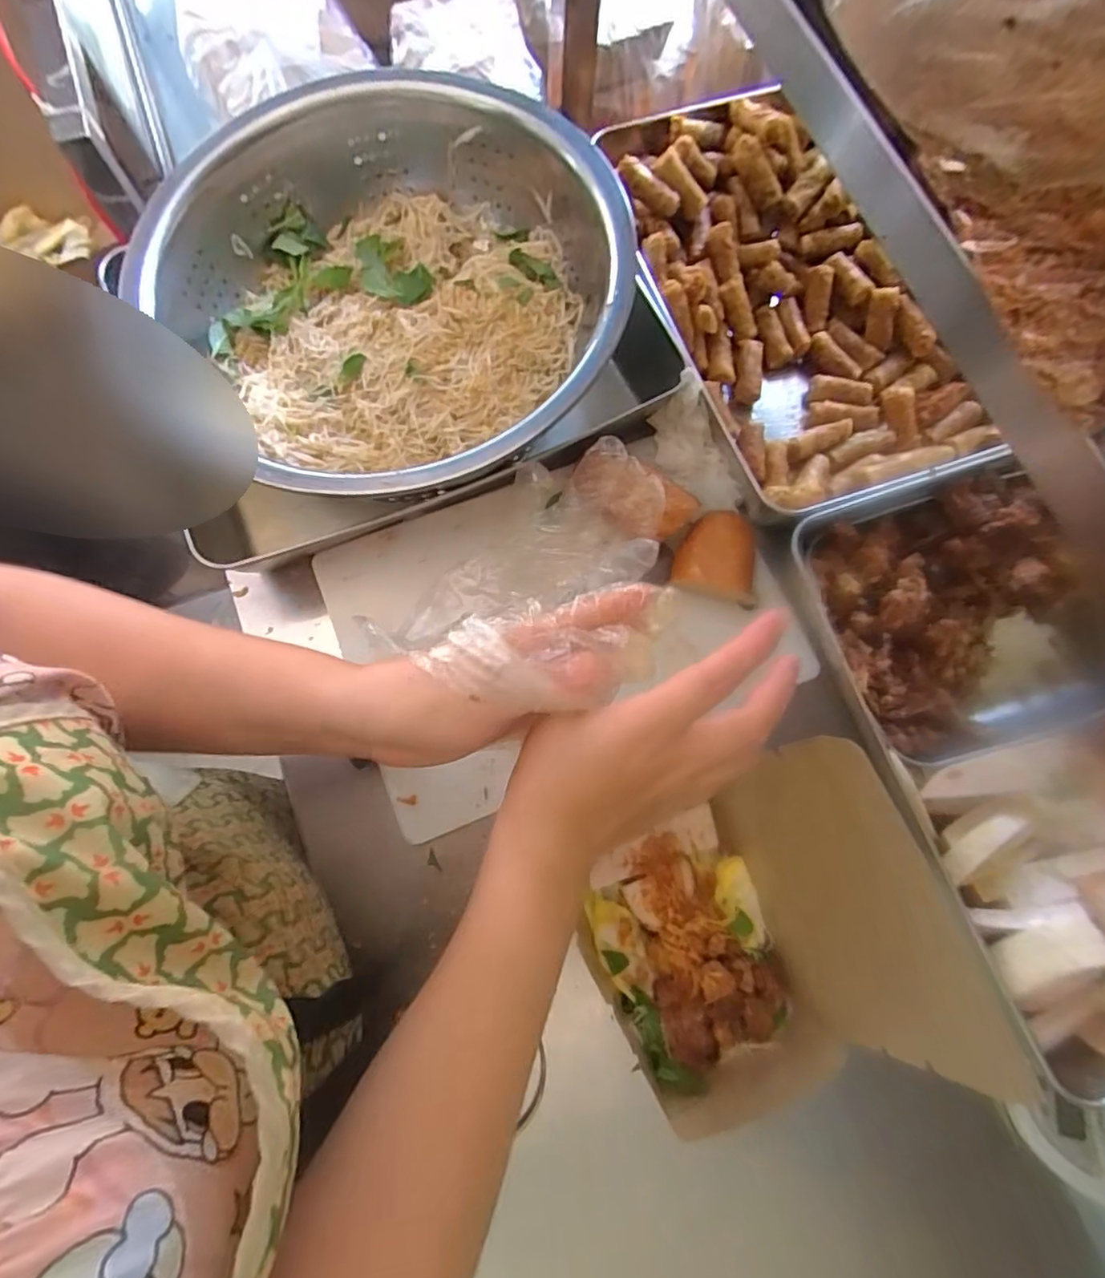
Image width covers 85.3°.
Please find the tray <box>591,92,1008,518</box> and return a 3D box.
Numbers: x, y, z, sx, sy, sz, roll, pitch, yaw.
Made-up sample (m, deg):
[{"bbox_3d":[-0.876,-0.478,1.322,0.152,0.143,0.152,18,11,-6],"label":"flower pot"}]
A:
[{"bbox_3d":[0.206,-0.303,0.535,0.243,0.088,0.411,-26,77,-8],"label":"tray"}]

